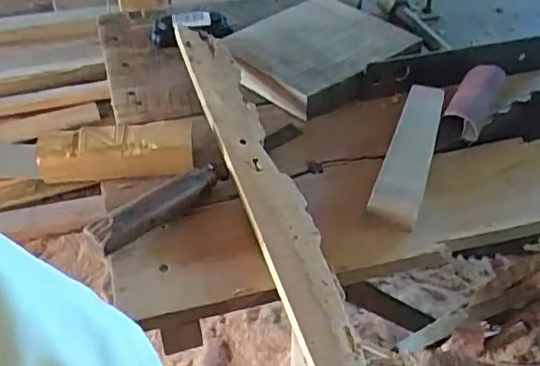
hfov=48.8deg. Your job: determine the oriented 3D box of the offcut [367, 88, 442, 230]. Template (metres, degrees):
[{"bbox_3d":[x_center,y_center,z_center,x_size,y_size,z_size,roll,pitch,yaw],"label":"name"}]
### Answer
[{"bbox_3d":[0.142,-0.038,0.588,0.042,0.033,0.192,15,46,15],"label":"offcut"}]

